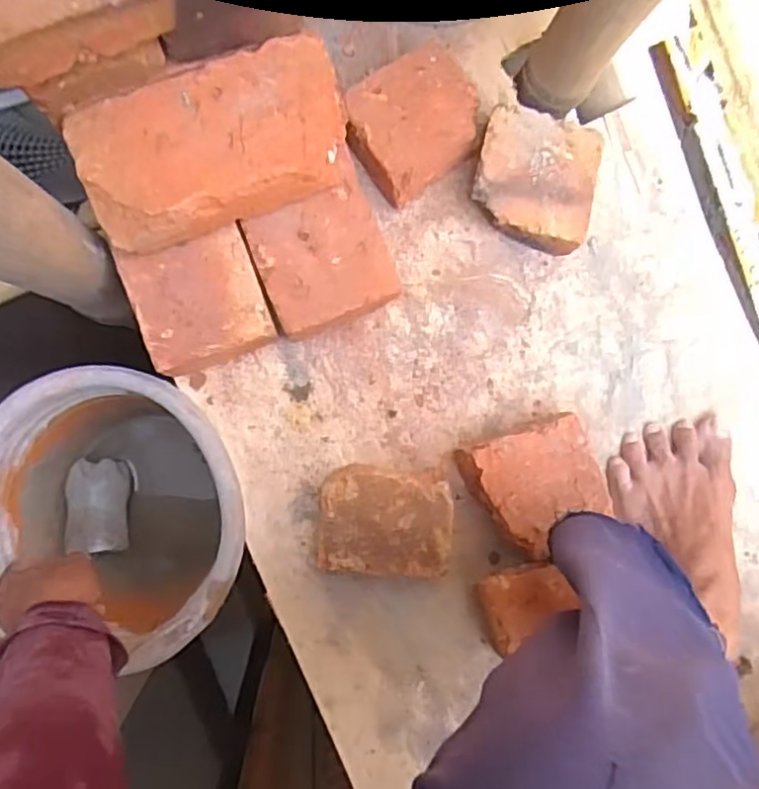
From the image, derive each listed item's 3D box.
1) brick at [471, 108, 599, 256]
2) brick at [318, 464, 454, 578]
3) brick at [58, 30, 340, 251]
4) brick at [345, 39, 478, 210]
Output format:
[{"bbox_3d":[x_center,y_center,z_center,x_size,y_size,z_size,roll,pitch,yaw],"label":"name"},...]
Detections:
[{"bbox_3d":[0.126,-0.174,0.555,0.099,0.048,0.104,11,89,-4],"label":"brick"},{"bbox_3d":[0.004,0.097,0.539,0.098,0.057,0.079,3,90,-4],"label":"brick"},{"bbox_3d":[-0.117,-0.177,0.494,0.187,0.051,0.102,-20,91,-3],"label":"brick"},{"bbox_3d":[0.026,-0.222,0.553,0.104,0.055,0.098,-39,92,-3],"label":"brick"}]

